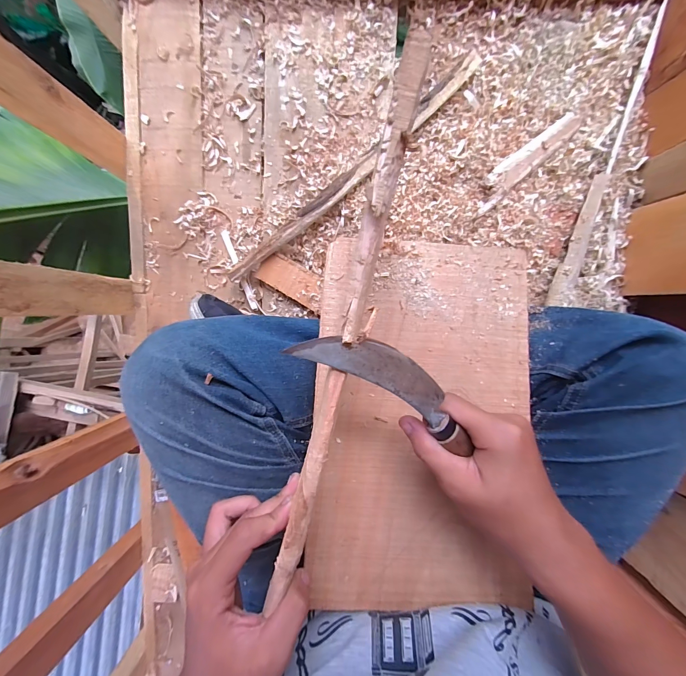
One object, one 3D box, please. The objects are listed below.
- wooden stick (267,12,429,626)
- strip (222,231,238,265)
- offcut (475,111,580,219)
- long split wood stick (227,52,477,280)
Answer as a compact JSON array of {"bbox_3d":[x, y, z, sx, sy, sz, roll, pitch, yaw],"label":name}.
[{"bbox_3d":[-0.001,0.013,0.173,0.017,0.012,0.323,15,98,1],"label":"wooden stick"},{"bbox_3d":[-0.164,-0.133,0.453,0.011,0.004,0.047,-17,93,2],"label":"strip"},{"bbox_3d":[0.245,-0.239,0.423,0.163,0.014,0.033,-42,92,3],"label":"offcut"},{"bbox_3d":[0.013,-0.221,0.425,0.426,0.023,0.026,-41,92,5],"label":"long split wood stick"}]

